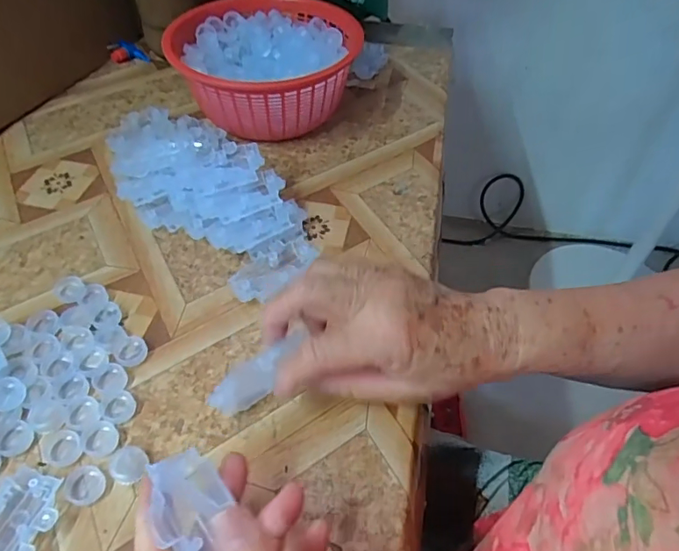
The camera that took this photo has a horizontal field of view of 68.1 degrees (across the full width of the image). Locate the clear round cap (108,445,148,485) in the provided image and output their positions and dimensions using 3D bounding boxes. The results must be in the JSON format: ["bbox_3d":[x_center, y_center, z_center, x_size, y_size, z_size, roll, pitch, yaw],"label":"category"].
[{"bbox_3d":[-0.123,0.109,0.292,0.021,0.006,0.020,1,49,-1],"label":"clear round cap"}]

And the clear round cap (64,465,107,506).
[{"bbox_3d":[-0.144,0.119,0.284,0.020,0.005,0.020,1,49,-1],"label":"clear round cap"}]

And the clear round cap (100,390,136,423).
[{"bbox_3d":[-0.139,0.082,0.316,0.022,0.004,0.021,1,49,-1],"label":"clear round cap"}]

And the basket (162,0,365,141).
[{"bbox_3d":[-0.076,-0.213,0.532,0.182,0.083,0.192,2,49,0],"label":"basket"}]

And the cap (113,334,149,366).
[{"bbox_3d":[-0.143,0.051,0.343,0.024,0.004,0.021,31,55,23],"label":"cap"}]

